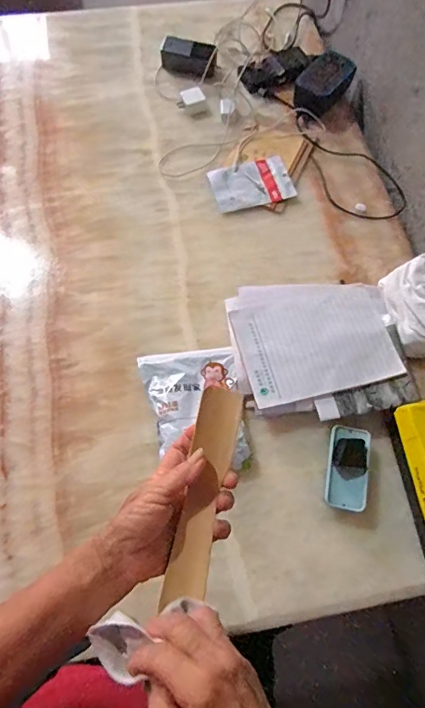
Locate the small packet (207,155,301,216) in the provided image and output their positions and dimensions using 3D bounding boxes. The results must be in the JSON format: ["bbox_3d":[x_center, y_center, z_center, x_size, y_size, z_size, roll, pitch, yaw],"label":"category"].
[{"bbox_3d":[0.082,-0.359,0.957,0.165,0.005,0.113,-14,67,-6],"label":"small packet"}]

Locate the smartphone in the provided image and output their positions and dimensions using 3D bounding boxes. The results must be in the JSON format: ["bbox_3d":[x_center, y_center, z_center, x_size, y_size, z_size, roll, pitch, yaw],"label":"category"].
[{"bbox_3d":[0.215,0.178,0.715,0.062,0.012,0.127,9,70,13],"label":"smartphone"}]

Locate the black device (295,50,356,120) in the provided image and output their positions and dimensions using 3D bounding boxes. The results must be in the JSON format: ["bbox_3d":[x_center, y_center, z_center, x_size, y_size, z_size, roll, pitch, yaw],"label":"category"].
[{"bbox_3d":[0.247,-0.605,1.020,0.096,0.061,0.140,33,71,13],"label":"black device"}]

